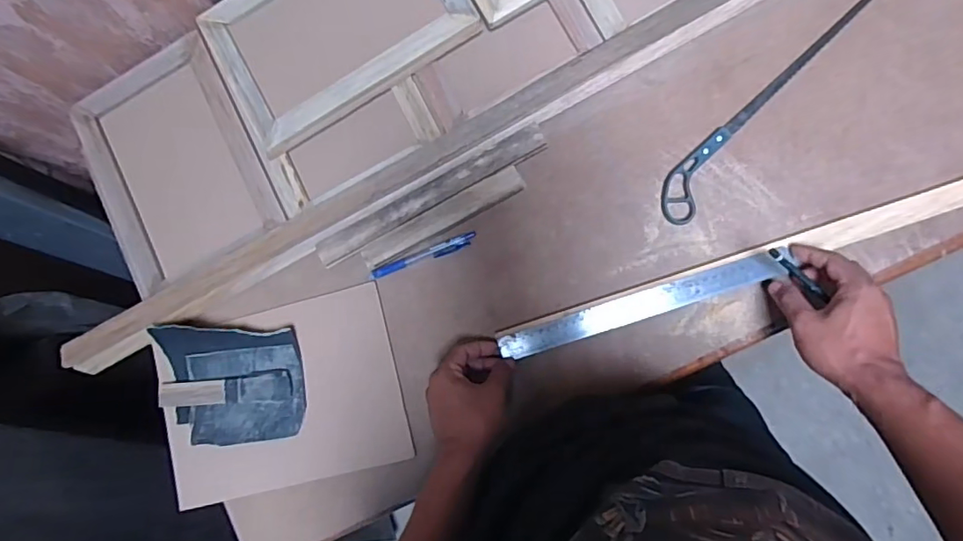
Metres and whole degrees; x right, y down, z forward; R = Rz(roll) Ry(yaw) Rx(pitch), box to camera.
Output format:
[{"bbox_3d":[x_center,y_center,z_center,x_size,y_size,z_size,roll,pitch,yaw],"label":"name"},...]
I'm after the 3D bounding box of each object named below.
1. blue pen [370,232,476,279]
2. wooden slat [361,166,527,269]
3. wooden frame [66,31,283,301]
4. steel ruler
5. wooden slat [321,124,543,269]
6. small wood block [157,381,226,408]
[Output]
[{"bbox_3d":[-0.067,-0.016,0.642,0.136,0.011,0.015,-21,85,6],"label":"blue pen"},{"bbox_3d":[-0.046,-0.058,0.630,0.206,0.014,0.029,-29,84,5],"label":"wooden slat"},{"bbox_3d":[-0.388,-0.136,0.678,0.212,0.019,0.273,-27,84,6],"label":"wooden frame"},{"bbox_3d":[0.173,0.040,0.601,0.304,0.009,0.030,-19,85,6],"label":"steel ruler"},{"bbox_3d":[-0.061,-0.087,0.634,0.292,0.014,0.035,-29,84,5],"label":"wooden slat"},{"bbox_3d":[-0.349,0.150,0.660,0.087,0.012,0.028,-4,87,7],"label":"small wood block"}]

